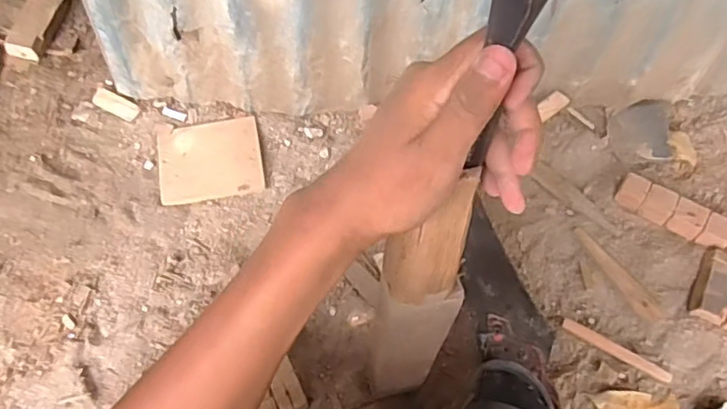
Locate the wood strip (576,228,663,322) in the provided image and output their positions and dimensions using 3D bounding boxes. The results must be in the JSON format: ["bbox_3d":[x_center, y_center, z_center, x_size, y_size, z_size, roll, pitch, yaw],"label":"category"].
[{"bbox_3d":[0.336,0.089,0.779,0.027,0.014,0.149,-25,66,-16],"label":"wood strip"}]

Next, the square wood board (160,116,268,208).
[{"bbox_3d":[-0.213,-0.063,0.820,0.137,0.009,0.111,-10,75,-9],"label":"square wood board"}]

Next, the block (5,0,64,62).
[{"bbox_3d":[-0.496,-0.278,0.903,0.064,0.035,0.133,7,61,1],"label":"block"}]

